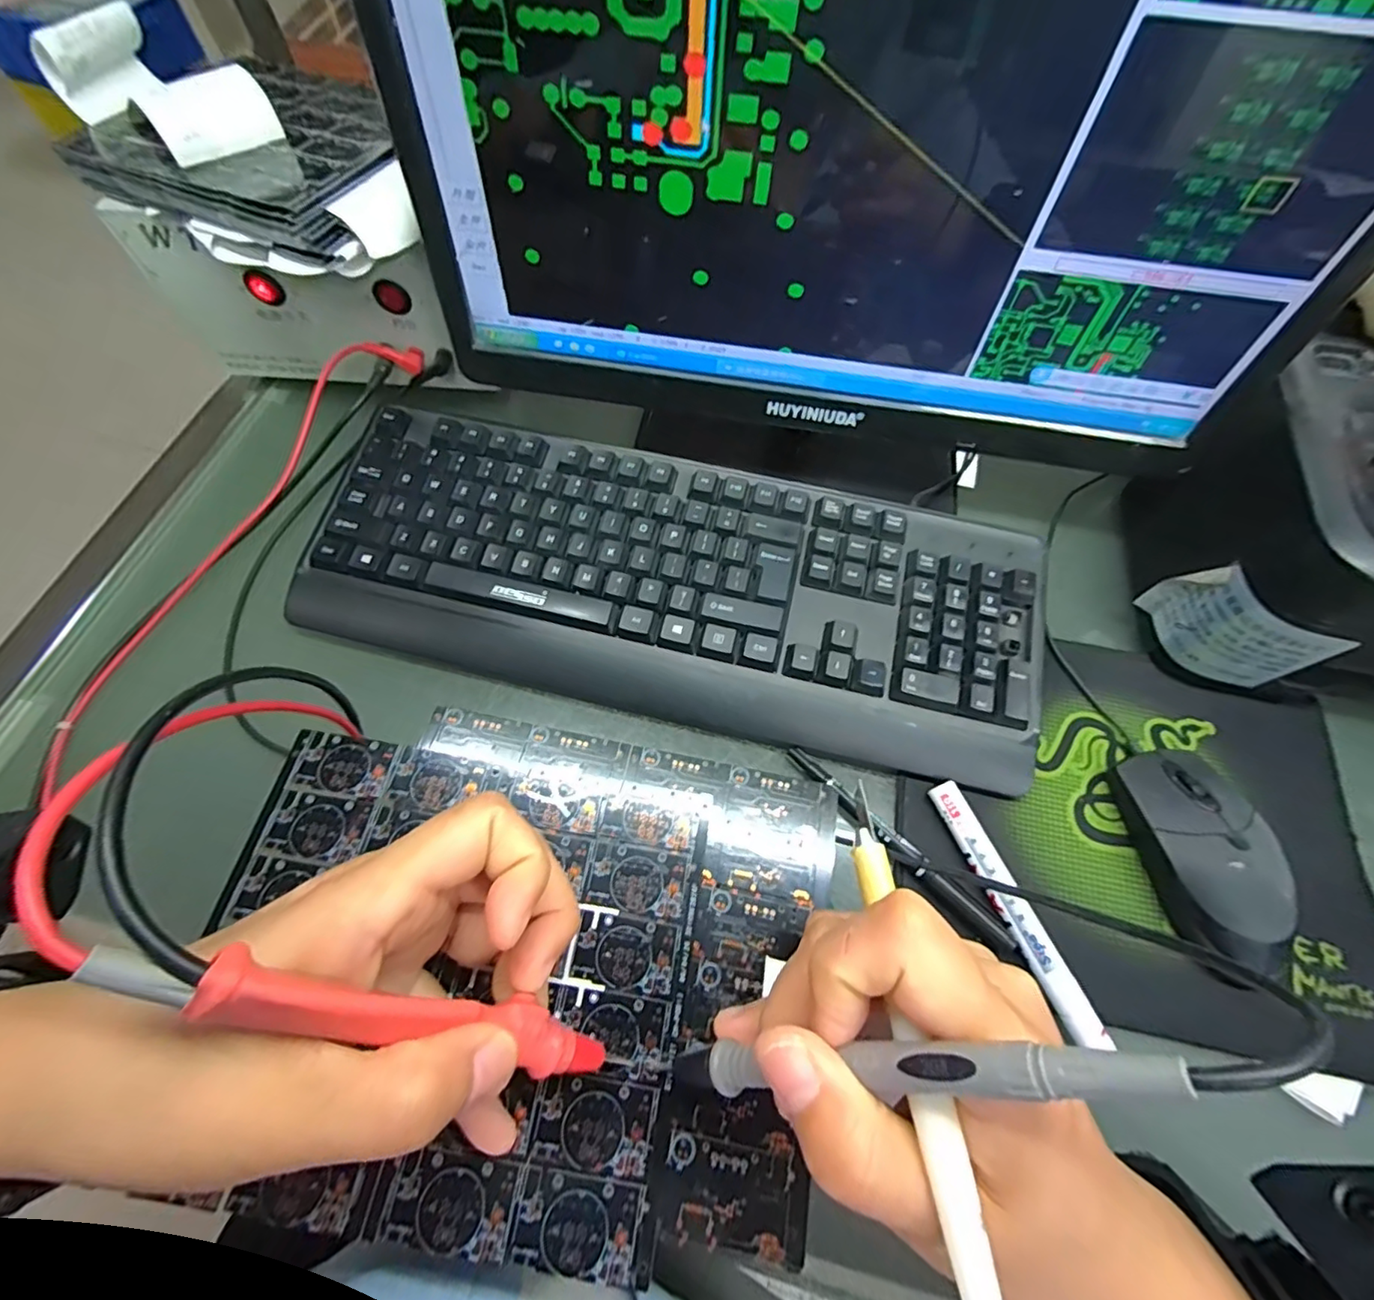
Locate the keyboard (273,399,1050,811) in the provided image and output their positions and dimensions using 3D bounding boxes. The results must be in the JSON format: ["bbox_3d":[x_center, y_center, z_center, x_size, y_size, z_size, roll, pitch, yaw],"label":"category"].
[{"bbox_3d":[-0.008,-0.041,0.352,0.424,0.039,0.157,13,65,4],"label":"keyboard"}]

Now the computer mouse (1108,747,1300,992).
[{"bbox_3d":[0.268,0.107,0.297,0.056,0.036,0.114,-3,65,-4],"label":"computer mouse"}]

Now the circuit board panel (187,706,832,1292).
[{"bbox_3d":[-0.058,0.104,0.205,0.207,0.004,0.159,9,62,1],"label":"circuit board panel"}]

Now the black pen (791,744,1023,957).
[{"bbox_3d":[0.109,0.100,0.304,0.138,0.009,0.010,42,70,16],"label":"black pen"}]

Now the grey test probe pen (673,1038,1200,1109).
[{"bbox_3d":[0.039,0.103,0.144,0.014,0.140,0.011,11,57,-43],"label":"grey test probe pen"}]

